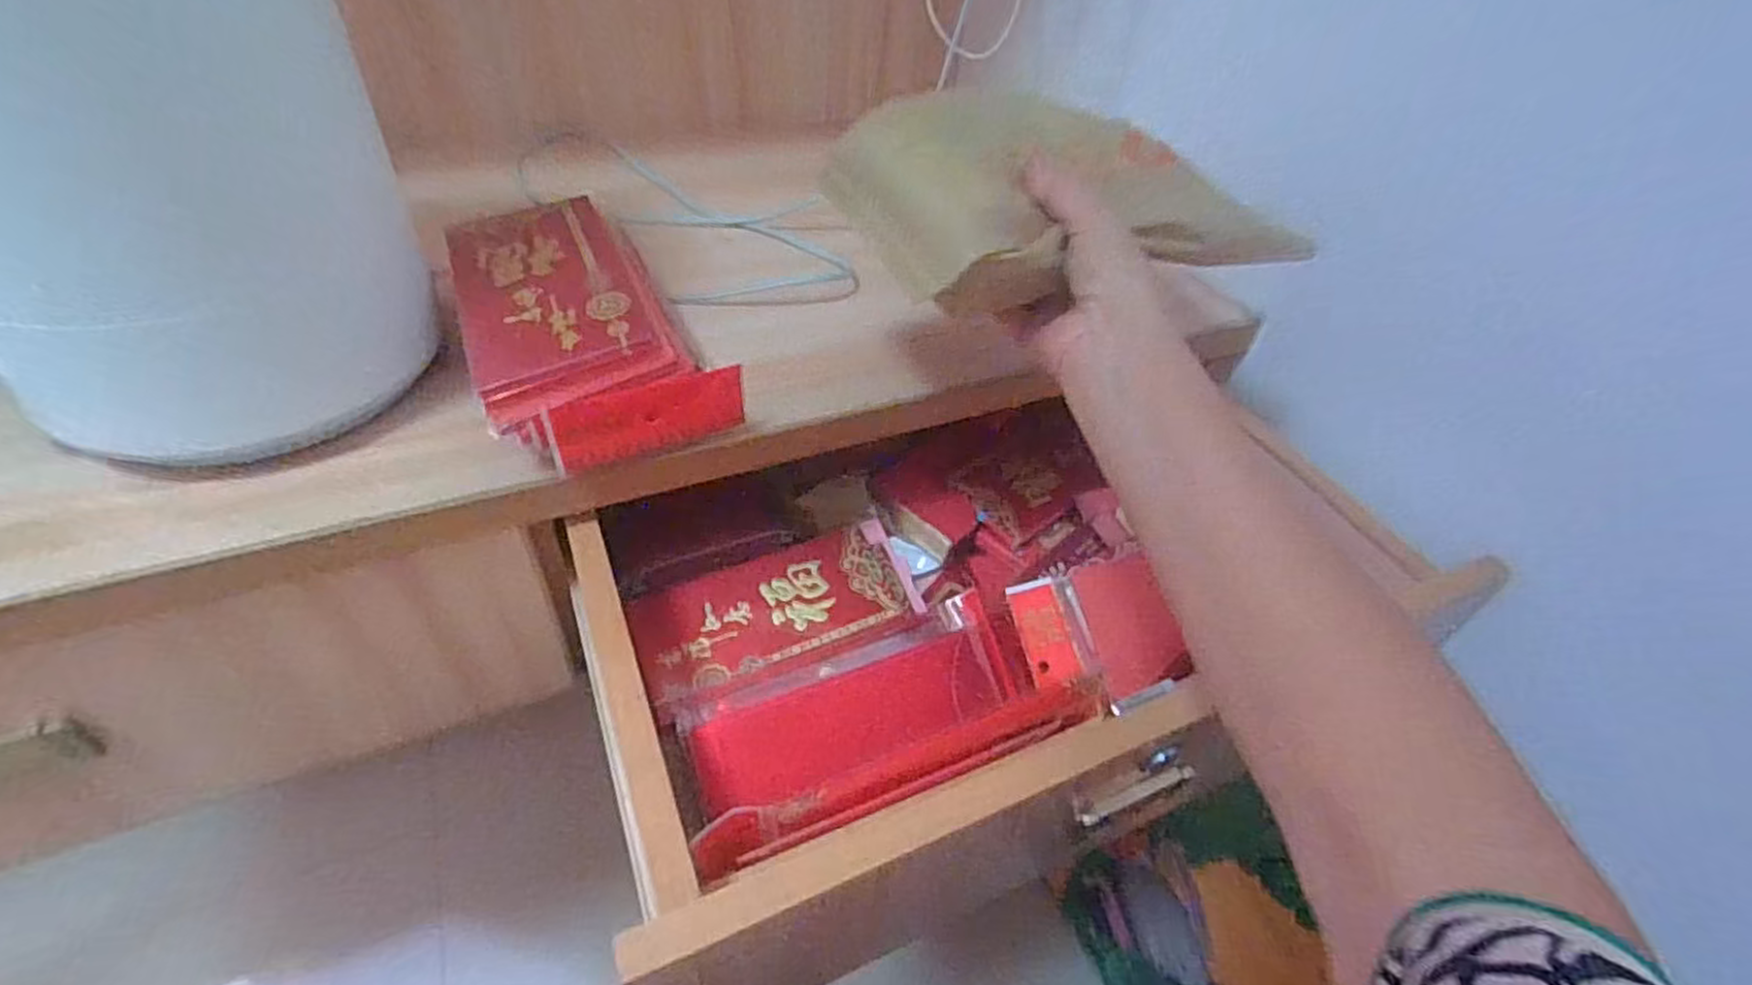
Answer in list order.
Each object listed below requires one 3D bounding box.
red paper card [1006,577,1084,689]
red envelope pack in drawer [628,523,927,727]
[{"bbox_3d":[0.103,0.085,0.461,0.032,0.006,0.063,-6,64,-13],"label":"red paper card"},{"bbox_3d":[-0.063,0.081,0.500,0.178,0.017,0.099,-15,48,-21],"label":"red envelope pack in drawer"}]

